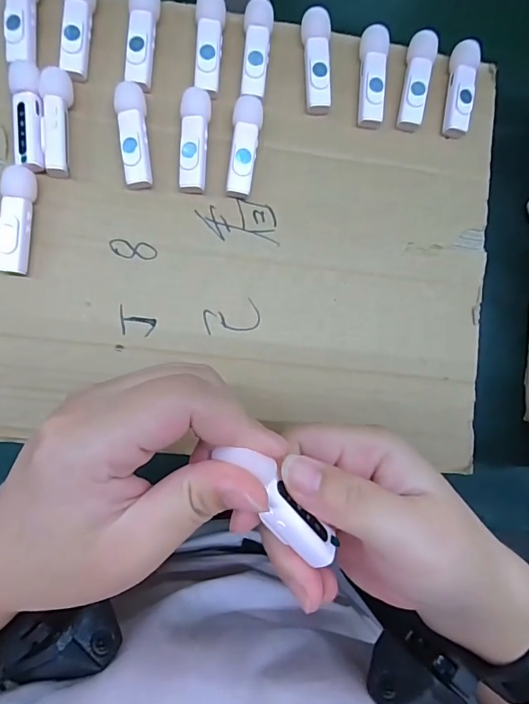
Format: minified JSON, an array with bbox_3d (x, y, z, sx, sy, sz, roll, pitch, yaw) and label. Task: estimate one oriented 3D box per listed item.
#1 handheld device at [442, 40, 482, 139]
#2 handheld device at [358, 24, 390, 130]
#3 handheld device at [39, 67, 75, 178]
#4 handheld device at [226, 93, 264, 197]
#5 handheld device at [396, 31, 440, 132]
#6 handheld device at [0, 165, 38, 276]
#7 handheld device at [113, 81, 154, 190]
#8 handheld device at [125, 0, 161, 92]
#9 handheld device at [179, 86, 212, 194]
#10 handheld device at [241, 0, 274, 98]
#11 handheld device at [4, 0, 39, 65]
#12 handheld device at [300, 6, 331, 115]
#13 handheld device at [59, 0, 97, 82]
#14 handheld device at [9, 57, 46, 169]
[{"bbox_3d":[0.136,-0.184,0.301,0.016,0.018,0.063,9,86,-4],"label":"handheld device"},{"bbox_3d":[0.073,-0.185,0.294,0.017,0.016,0.063,2,87,-5],"label":"handheld device"},{"bbox_3d":[-0.130,-0.144,0.272,0.016,0.018,0.063,1,87,-5],"label":"handheld device"},{"bbox_3d":[-0.014,-0.133,0.283,0.018,0.017,0.062,7,86,-4],"label":"handheld device"},{"bbox_3d":[0.105,-0.188,0.299,0.018,0.016,0.065,11,86,-4],"label":"handheld device"},{"bbox_3d":[-0.152,-0.081,0.268,0.016,0.017,0.064,4,87,-5],"label":"handheld device"},{"bbox_3d":[-0.083,-0.137,0.277,0.018,0.017,0.062,-7,88,-5],"label":"handheld device"},{"bbox_3d":[-0.078,-0.201,0.277,0.018,0.016,0.063,4,87,-5],"label":"handheld device"},{"bbox_3d":[-0.045,-0.137,0.281,0.018,0.016,0.063,2,87,-5],"label":"handheld device"},{"bbox_3d":[-0.005,-0.197,0.285,0.018,0.020,0.058,2,87,-5],"label":"handheld device"},{"bbox_3d":[-0.151,-0.208,0.268,0.017,0.016,0.060,3,87,-5],"label":"handheld device"},{"bbox_3d":[0.035,-0.194,0.290,0.018,0.017,0.064,-2,87,-5],"label":"handheld device"},{"bbox_3d":[-0.118,-0.206,0.273,0.015,0.019,0.060,6,86,-5],"label":"handheld device"},{"bbox_3d":[-0.146,-0.145,0.270,0.018,0.015,0.064,-4,87,-5],"label":"handheld device"}]

